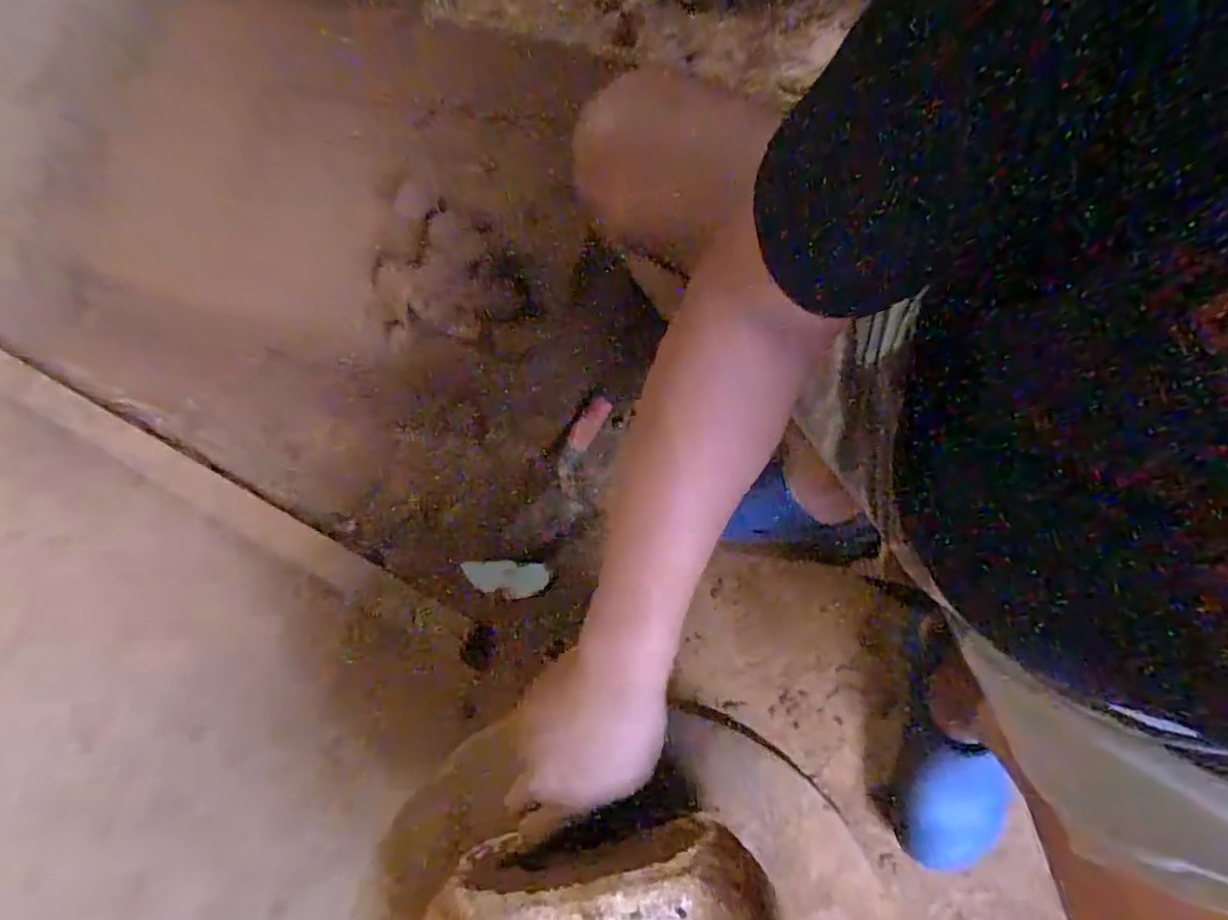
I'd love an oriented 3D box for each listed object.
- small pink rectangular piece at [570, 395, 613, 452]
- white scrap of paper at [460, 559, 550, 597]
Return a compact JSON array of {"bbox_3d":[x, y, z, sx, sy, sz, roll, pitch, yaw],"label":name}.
[{"bbox_3d":[-0.030,-0.046,0.740,0.025,0.008,0.073,34,104,7],"label":"small pink rectangular piece"},{"bbox_3d":[-0.139,0.150,0.754,0.107,0.010,0.043,6,80,5],"label":"white scrap of paper"}]

